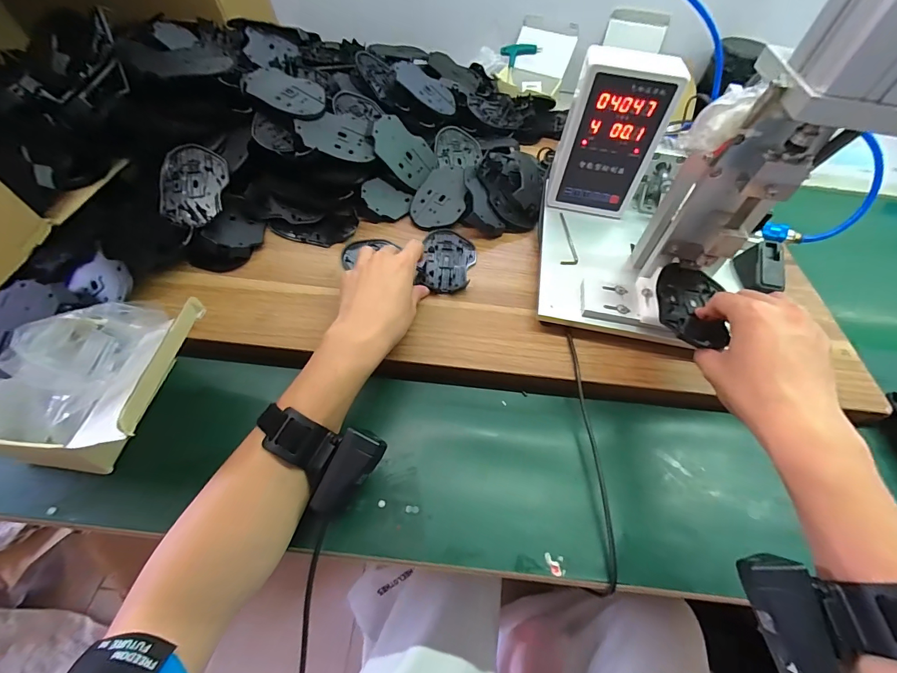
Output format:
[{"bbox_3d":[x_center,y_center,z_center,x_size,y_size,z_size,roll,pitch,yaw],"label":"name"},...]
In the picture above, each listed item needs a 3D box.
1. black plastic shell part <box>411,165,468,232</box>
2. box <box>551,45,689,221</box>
[{"bbox_3d":[-0.009,-0.198,0.558,0.074,0.018,0.109,23,74,10],"label":"black plastic shell part"},{"bbox_3d":[0.198,-0.246,0.492,0.111,0.178,0.055,8,54,1],"label":"box"}]

